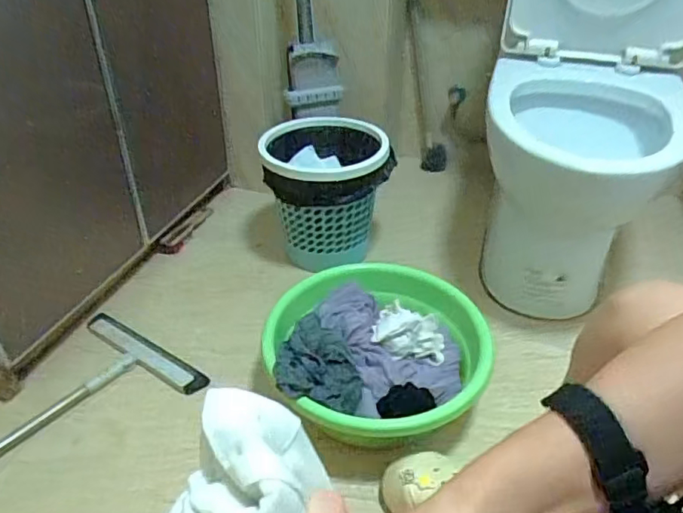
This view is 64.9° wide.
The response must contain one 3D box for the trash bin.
[{"bbox_3d":[-0.035,-0.132,1.199,0.250,0.284,0.250,0,36,0],"label":"trash bin"}]

